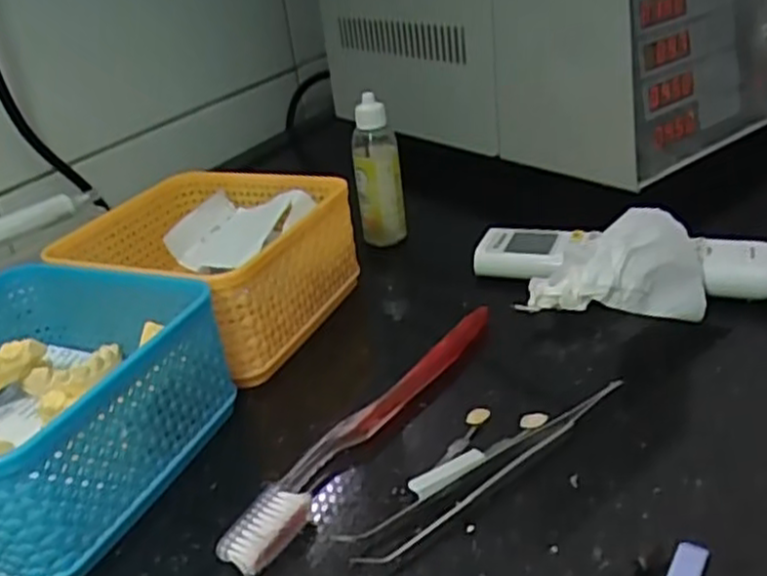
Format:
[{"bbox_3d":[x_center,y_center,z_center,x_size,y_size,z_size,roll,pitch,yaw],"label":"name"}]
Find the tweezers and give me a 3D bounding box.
[{"bbox_3d":[0.045,0.069,0.294,0.136,0.010,0.021,-21,31,-24],"label":"tweezers"}]

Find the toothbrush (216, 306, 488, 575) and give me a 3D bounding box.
[{"bbox_3d":[-0.004,0.057,0.329,0.023,0.014,0.182,13,34,33],"label":"toothbrush"}]

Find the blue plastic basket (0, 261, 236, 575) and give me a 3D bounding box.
[{"bbox_3d":[-0.153,0.050,0.324,0.131,0.063,0.129,6,31,23],"label":"blue plastic basket"}]

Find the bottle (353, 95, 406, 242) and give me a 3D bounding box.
[{"bbox_3d":[-0.004,-0.081,0.522,0.033,0.105,0.029,-7,28,0],"label":"bottle"}]

